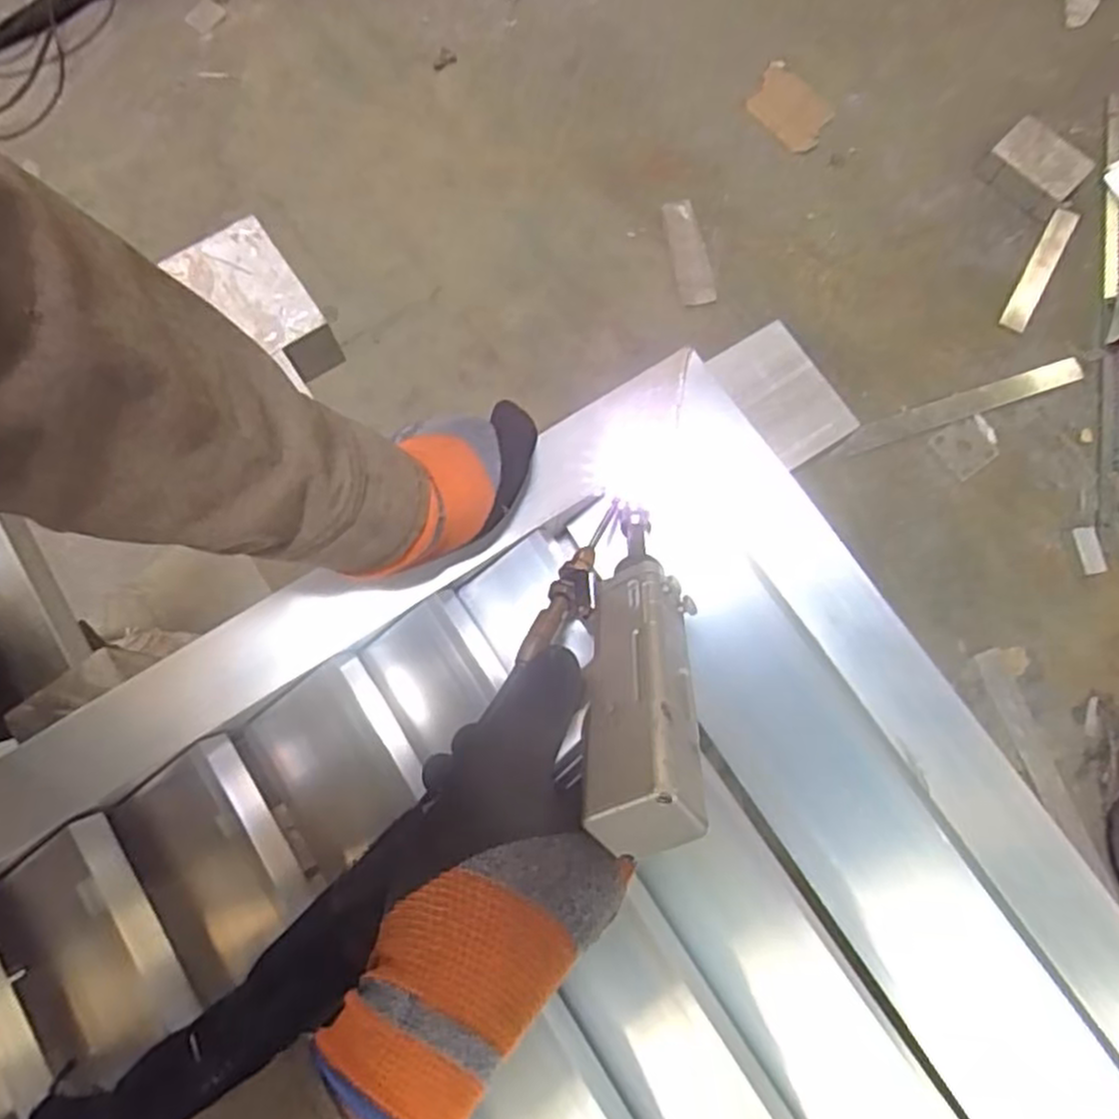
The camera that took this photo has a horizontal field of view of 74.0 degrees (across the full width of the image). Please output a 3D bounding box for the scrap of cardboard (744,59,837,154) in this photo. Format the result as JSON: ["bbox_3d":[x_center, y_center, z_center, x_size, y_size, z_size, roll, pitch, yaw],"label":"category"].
[{"bbox_3d":[0.464,-0.911,1.497,0.174,0.013,0.131,44,83,4],"label":"scrap of cardboard"}]

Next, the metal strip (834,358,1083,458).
[{"bbox_3d":[0.732,-0.281,1.366,0.477,0.010,0.051,-18,79,-3],"label":"metal strip"}]

